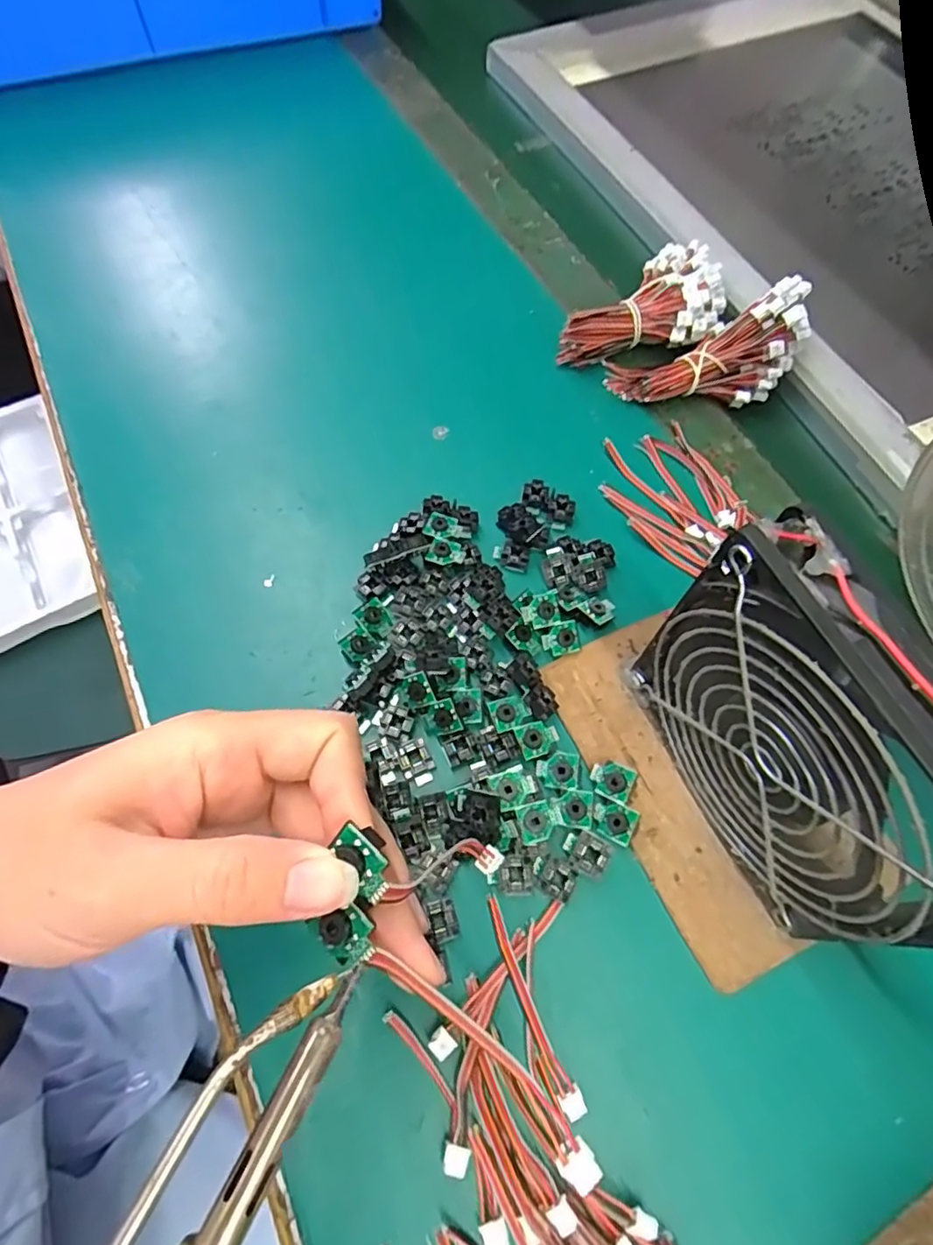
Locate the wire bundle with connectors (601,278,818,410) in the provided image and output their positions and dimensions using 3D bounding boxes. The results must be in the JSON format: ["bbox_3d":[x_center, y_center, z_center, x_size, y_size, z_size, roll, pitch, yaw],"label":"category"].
[{"bbox_3d":[0.142,-0.150,0.351,0.117,0.038,0.045,-18,65,7],"label":"wire bundle with connectors"}]

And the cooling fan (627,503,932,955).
[{"bbox_3d":[0.110,0.047,0.200,0.024,0.130,0.128,-22,67,-12],"label":"cooling fan"}]

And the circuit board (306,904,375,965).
[{"bbox_3d":[-0.029,0.075,0.147,0.011,0.006,0.015,-40,72,-19],"label":"circuit board"}]

